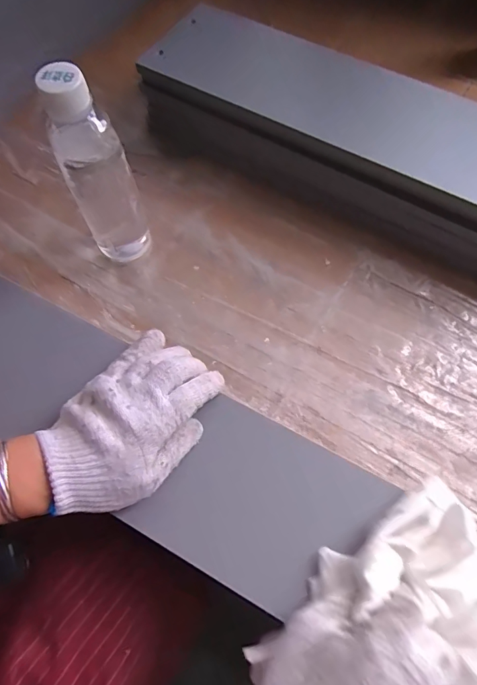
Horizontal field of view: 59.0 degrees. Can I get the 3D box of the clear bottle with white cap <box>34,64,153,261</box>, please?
[{"bbox_3d":[-0.118,-0.141,0.363,0.056,0.187,0.048,-24,68,-12],"label":"clear bottle with white cap"}]

